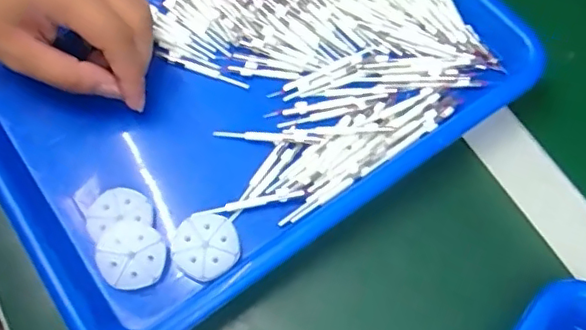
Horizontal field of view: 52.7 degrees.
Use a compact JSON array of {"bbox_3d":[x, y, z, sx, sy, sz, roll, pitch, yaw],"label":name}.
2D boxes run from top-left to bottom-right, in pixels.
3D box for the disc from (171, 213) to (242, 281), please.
[{"bbox_3d":[-0.050,0.047,0.342,0.038,0.005,0.037,0,66,0],"label":"disc"}]

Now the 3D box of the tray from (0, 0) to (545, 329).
[{"bbox_3d":[-0.036,-0.064,0.382,0.320,0.030,0.244,-34,71,-14],"label":"tray"}]

